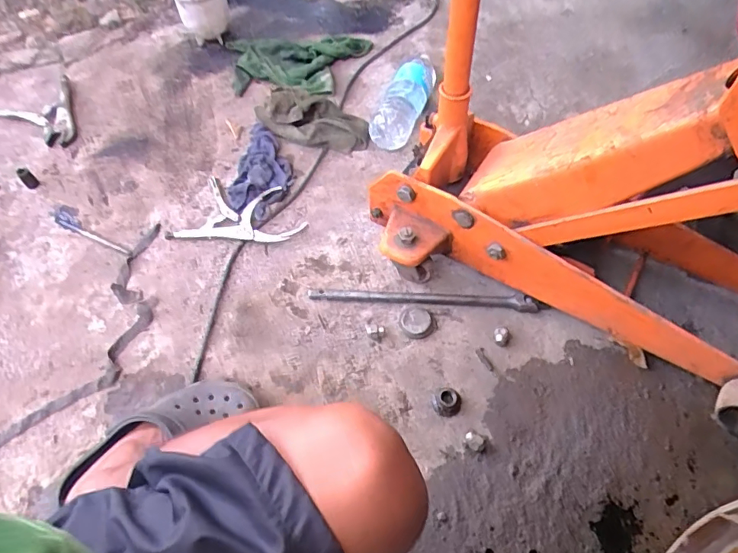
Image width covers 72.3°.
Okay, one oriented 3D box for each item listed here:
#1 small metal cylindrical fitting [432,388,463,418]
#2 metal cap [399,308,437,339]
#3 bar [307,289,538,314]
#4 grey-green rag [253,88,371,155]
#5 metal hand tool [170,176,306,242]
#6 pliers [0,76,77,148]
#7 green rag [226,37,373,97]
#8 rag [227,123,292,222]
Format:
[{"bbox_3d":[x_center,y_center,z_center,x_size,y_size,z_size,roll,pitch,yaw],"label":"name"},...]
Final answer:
[{"bbox_3d":[0.112,0.174,0.710,0.039,0.029,0.039,-1,58,1],"label":"small metal cylindrical fitting"},{"bbox_3d":[0.075,0.071,0.776,0.054,0.013,0.047,-8,58,-3],"label":"metal cap"},{"bbox_3d":[0.083,0.033,0.806,0.356,0.020,0.025,3,58,4],"label":"bar"},{"bbox_3d":[-0.114,-0.309,1.002,0.236,0.062,0.110,10,59,8],"label":"grey-green rag"},{"bbox_3d":[-0.228,-0.120,0.901,0.238,0.030,0.128,1,65,5],"label":"metal hand tool"},{"bbox_3d":[-0.674,-0.325,1.040,0.166,0.023,0.205,-33,63,-17],"label":"pliers"},{"bbox_3d":[-0.152,-0.464,1.094,0.318,0.069,0.215,-4,58,-1],"label":"green rag"},{"bbox_3d":[-0.197,-0.202,0.949,0.105,0.032,0.226,6,59,5],"label":"rag"}]

